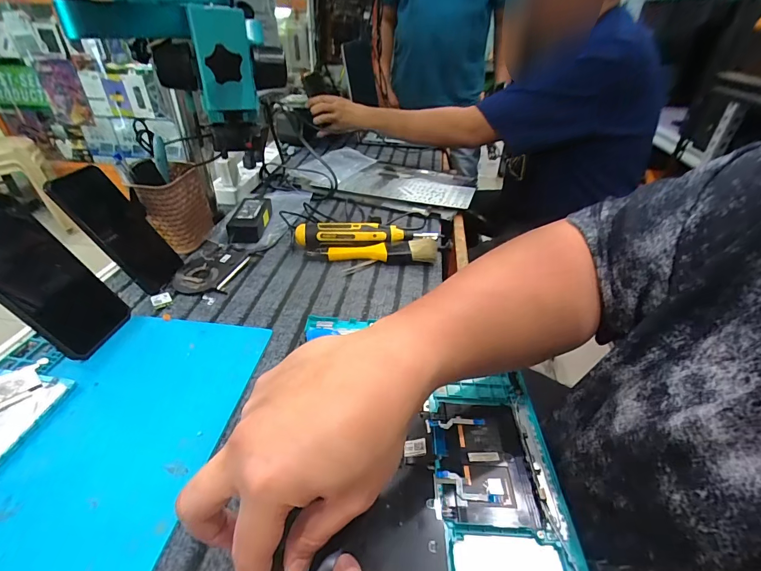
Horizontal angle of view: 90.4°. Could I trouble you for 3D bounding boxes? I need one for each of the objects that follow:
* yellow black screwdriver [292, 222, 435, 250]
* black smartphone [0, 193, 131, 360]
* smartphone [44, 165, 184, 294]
[{"bbox_3d":[-0.020,-0.074,0.569,0.210,0.034,0.038,0,37,-3],"label":"yellow black screwdriver"},{"bbox_3d":[-0.332,-0.008,0.372,0.017,0.163,0.081,-18,31,22],"label":"black smartphone"},{"bbox_3d":[-0.316,-0.069,0.467,0.015,0.153,0.075,-20,28,21],"label":"smartphone"}]

